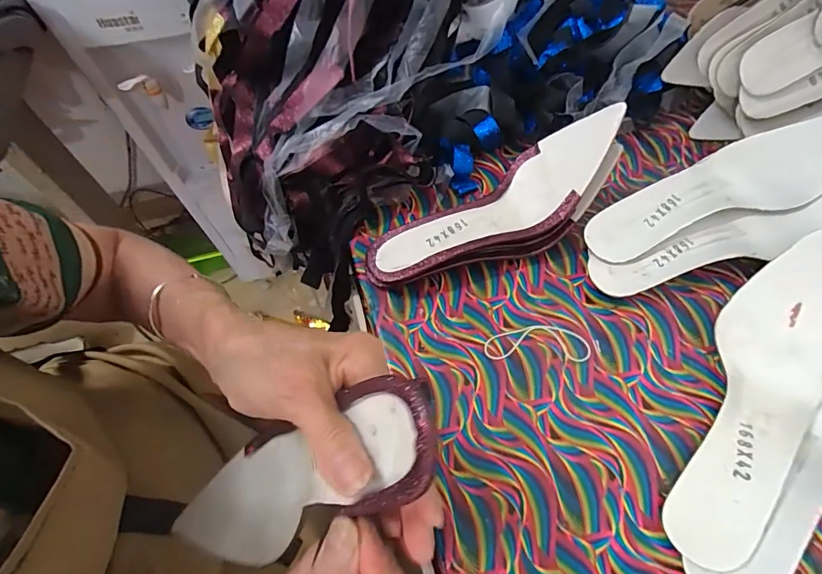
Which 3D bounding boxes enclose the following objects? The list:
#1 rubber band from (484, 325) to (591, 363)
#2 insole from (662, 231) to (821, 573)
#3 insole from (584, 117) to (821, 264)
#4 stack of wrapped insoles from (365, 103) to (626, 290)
[{"bbox_3d":[0.110,0.048,0.379,0.090,0.004,0.033,2,61,3],"label":"rubber band"},{"bbox_3d":[0.264,0.083,0.319,0.074,0.062,0.244,25,65,15],"label":"insole"},{"bbox_3d":[0.279,-0.093,0.392,0.248,0.042,0.076,-23,62,4],"label":"insole"},{"bbox_3d":[0.079,-0.069,0.398,0.250,0.084,0.084,-28,63,-13],"label":"stack of wrapped insoles"}]

